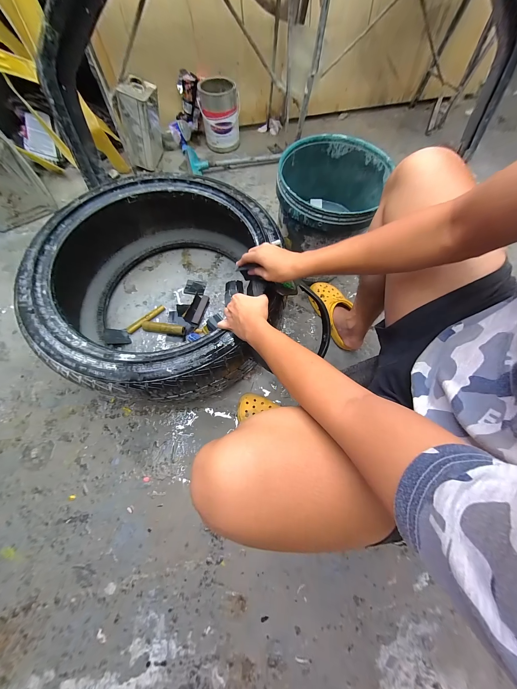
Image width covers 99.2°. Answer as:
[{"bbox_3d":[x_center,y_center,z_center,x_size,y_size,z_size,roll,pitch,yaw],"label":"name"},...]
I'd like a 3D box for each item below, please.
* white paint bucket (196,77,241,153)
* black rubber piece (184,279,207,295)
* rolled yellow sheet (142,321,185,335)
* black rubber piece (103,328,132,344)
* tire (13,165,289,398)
[{"bbox_3d":[-0.175,-1.064,1.023,0.172,0.192,0.156,2,69,-1],"label":"white paint bucket"},{"bbox_3d":[-0.235,-0.213,0.817,0.074,0.012,0.063,11,70,3],"label":"black rubber piece"},{"bbox_3d":[-0.322,-0.054,0.742,0.142,0.031,0.032,9,69,1],"label":"rolled yellow sheet"},{"bbox_3d":[-0.461,-0.028,0.718,0.073,0.007,0.055,-2,63,-41],"label":"black rubber piece"},{"bbox_3d":[-0.278,-0.189,0.659,0.689,0.236,0.649,1,69,-2],"label":"tire"}]

